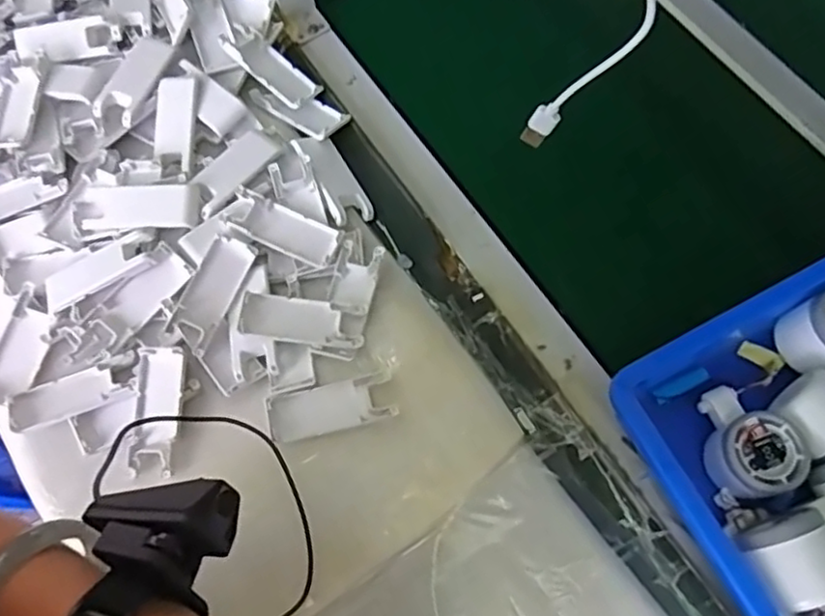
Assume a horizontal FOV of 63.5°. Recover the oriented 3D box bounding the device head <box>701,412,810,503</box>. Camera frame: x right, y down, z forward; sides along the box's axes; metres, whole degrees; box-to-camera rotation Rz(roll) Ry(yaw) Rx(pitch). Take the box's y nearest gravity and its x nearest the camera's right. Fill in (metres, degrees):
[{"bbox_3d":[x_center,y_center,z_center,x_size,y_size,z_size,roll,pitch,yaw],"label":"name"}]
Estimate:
[{"bbox_3d":[0.254,0.113,0.498,0.056,0.048,0.056,-1,68,3],"label":"device head"}]

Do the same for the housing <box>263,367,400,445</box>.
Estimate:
[{"bbox_3d":[-0.065,0.080,0.538,0.099,0.008,0.038,-13,68,-2],"label":"housing"}]

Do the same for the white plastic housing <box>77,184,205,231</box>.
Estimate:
[{"bbox_3d":[-0.243,-0.090,0.585,0.112,0.016,0.040,-1,68,1],"label":"white plastic housing"}]

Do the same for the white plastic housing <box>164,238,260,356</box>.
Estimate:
[{"bbox_3d":[-0.169,-0.012,0.567,0.037,0.027,0.100,21,71,11],"label":"white plastic housing"}]

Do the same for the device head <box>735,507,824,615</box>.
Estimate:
[{"bbox_3d":[0.265,0.169,0.460,0.077,0.067,0.059,-22,69,-7],"label":"device head"}]

